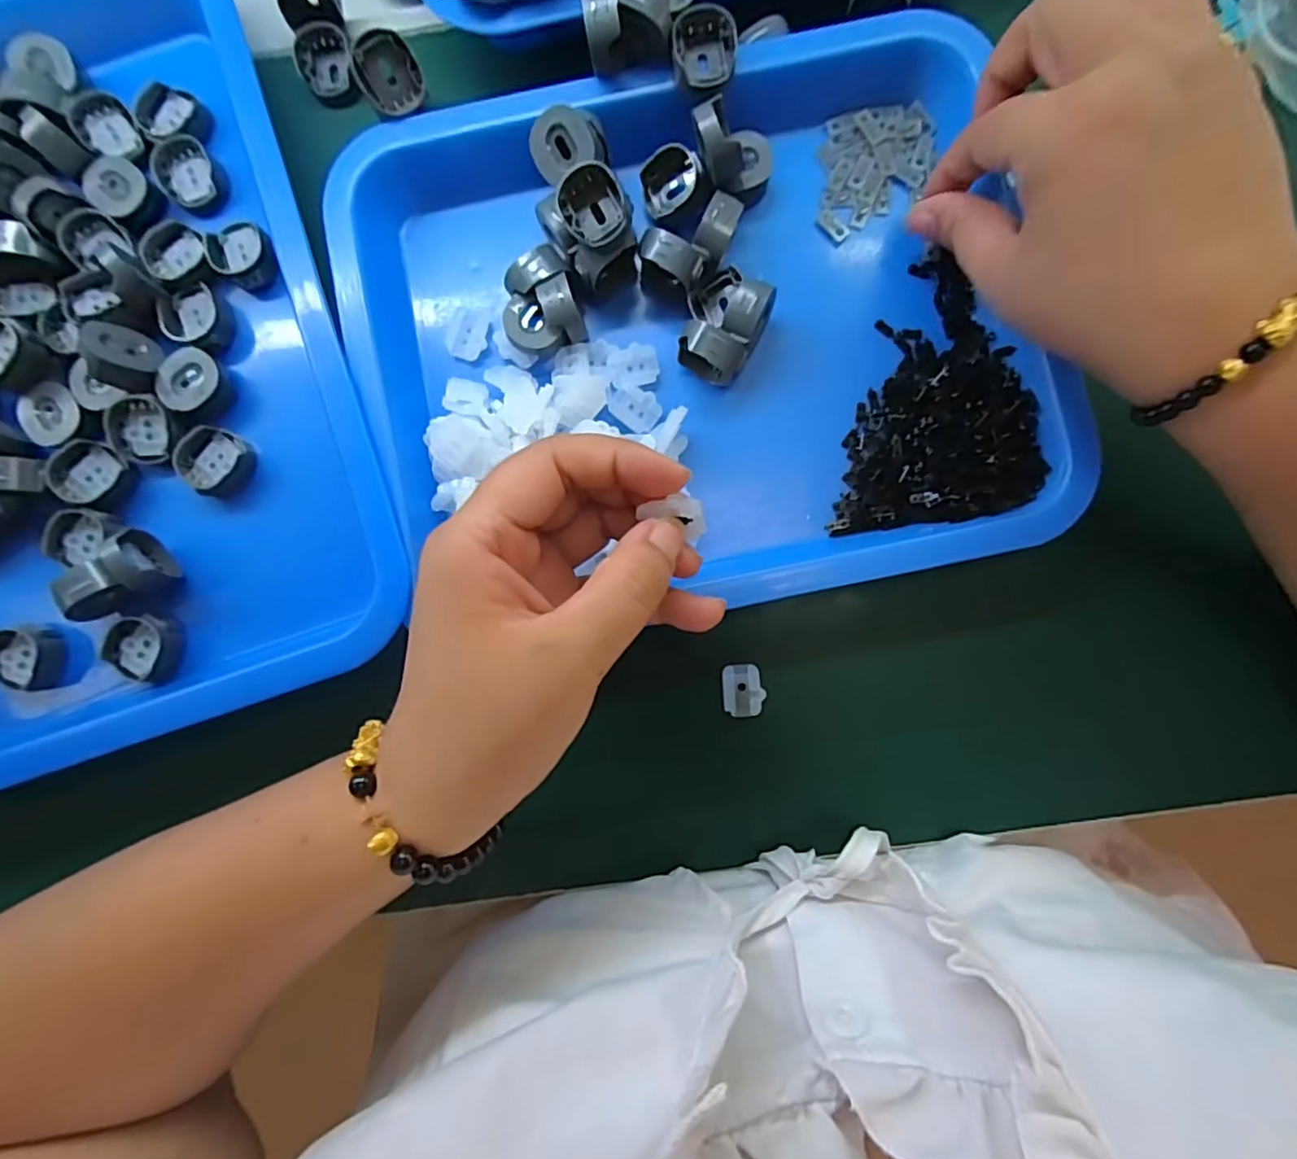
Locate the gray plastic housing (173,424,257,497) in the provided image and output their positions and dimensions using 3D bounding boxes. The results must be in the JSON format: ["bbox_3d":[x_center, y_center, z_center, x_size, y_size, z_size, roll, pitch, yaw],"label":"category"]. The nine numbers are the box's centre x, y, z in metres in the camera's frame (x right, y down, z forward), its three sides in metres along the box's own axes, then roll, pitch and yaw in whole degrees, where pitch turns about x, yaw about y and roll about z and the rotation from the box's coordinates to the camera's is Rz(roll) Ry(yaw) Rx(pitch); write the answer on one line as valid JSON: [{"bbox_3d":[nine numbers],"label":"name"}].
[{"bbox_3d":[-0.189,-0.051,0.271,0.025,0.016,0.029,15,85,3],"label":"gray plastic housing"}]

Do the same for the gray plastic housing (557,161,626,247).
[{"bbox_3d":[-0.022,-0.148,0.245,0.025,0.012,0.028,-14,120,-6],"label":"gray plastic housing"}]

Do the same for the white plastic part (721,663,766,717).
[{"bbox_3d":[0.041,0.047,0.262,0.017,0.004,0.022,-7,85,1],"label":"white plastic part"}]

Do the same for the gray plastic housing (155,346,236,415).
[{"bbox_3d":[-0.199,-0.086,0.269,0.028,0.011,0.027,0,85,1],"label":"gray plastic housing"}]

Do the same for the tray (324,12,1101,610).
[{"bbox_3d":[0.017,-0.104,0.262,0.275,0.043,0.229,-11,85,0],"label":"tray"}]

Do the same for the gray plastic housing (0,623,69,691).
[{"bbox_3d":[-0.266,0.034,0.263,0.029,0.014,0.027,-7,85,1],"label":"gray plastic housing"}]

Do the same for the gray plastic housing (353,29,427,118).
[{"bbox_3d":[-0.106,-0.206,0.252,0.023,0.012,0.026,-35,117,-16],"label":"gray plastic housing"}]

